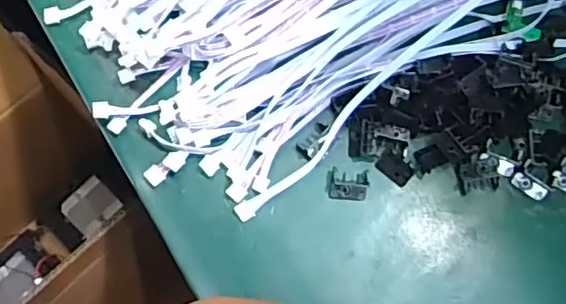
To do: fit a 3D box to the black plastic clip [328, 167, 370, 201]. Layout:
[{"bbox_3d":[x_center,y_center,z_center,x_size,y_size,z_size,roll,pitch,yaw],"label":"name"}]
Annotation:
[{"bbox_3d":[0.045,0.021,0.403,0.027,0.004,0.020,5,75,0],"label":"black plastic clip"}]

